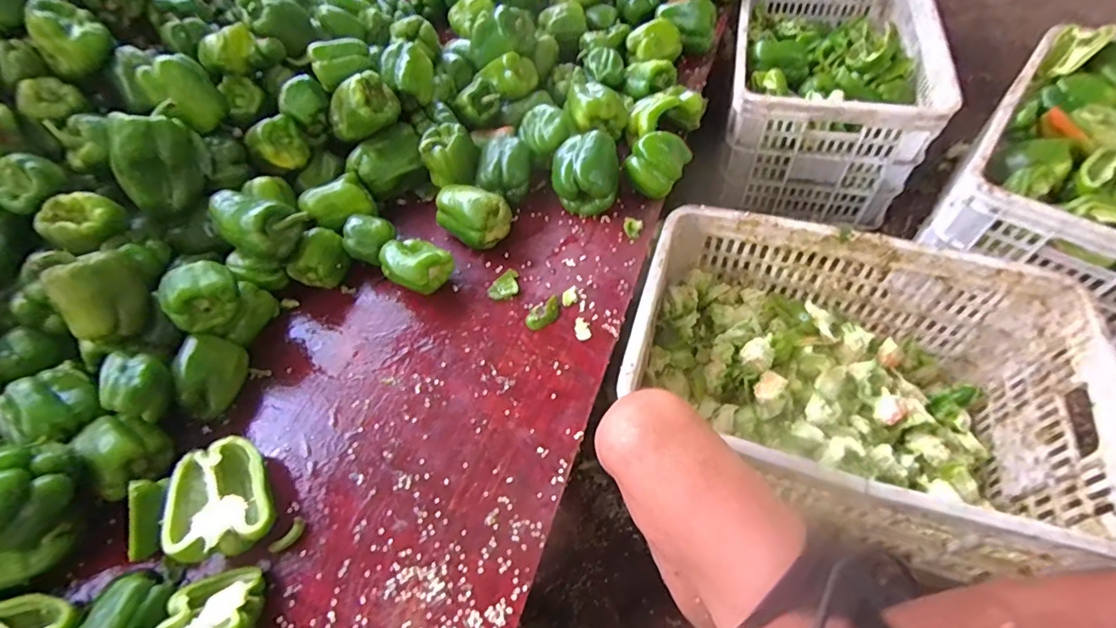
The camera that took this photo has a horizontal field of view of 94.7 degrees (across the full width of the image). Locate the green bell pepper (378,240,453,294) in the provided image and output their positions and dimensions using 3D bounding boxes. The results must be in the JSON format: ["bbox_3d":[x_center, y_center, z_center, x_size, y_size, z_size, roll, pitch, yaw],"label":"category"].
[{"bbox_3d":[-0.186,-0.062,0.682,0.076,0.072,0.071,-2,56,4],"label":"green bell pepper"}]

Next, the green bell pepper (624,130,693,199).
[{"bbox_3d":[0.147,-0.225,0.755,0.074,0.065,0.085,26,63,21],"label":"green bell pepper"}]

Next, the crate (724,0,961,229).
[{"bbox_3d":[0.523,-0.459,1.039,0.331,0.286,0.434,9,58,11],"label":"crate"}]

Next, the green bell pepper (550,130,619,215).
[{"bbox_3d":[0.040,-0.203,0.751,0.095,0.085,0.085,6,57,9],"label":"green bell pepper"}]

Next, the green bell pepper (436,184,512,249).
[{"bbox_3d":[-0.121,-0.137,0.721,0.094,0.074,0.071,30,64,22],"label":"green bell pepper"}]

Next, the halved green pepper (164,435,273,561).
[{"bbox_3d":[-0.337,0.186,0.521,0.089,0.057,0.118,-26,58,-12],"label":"halved green pepper"}]

